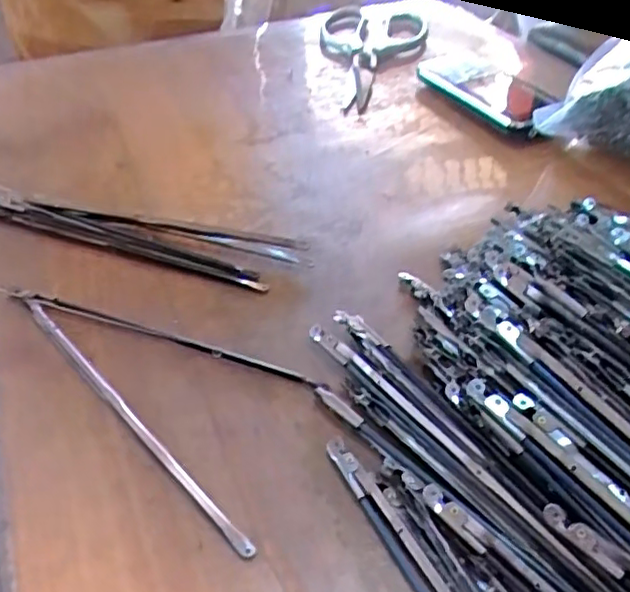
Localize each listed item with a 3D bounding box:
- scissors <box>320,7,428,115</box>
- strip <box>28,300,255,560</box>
[{"bbox_3d":[0.050,-0.215,0.561,0.095,0.010,0.213,3,41,5],"label":"scissors"},{"bbox_3d":[-0.081,0.047,0.269,0.007,0.008,0.172,-32,50,-30],"label":"strip"}]

